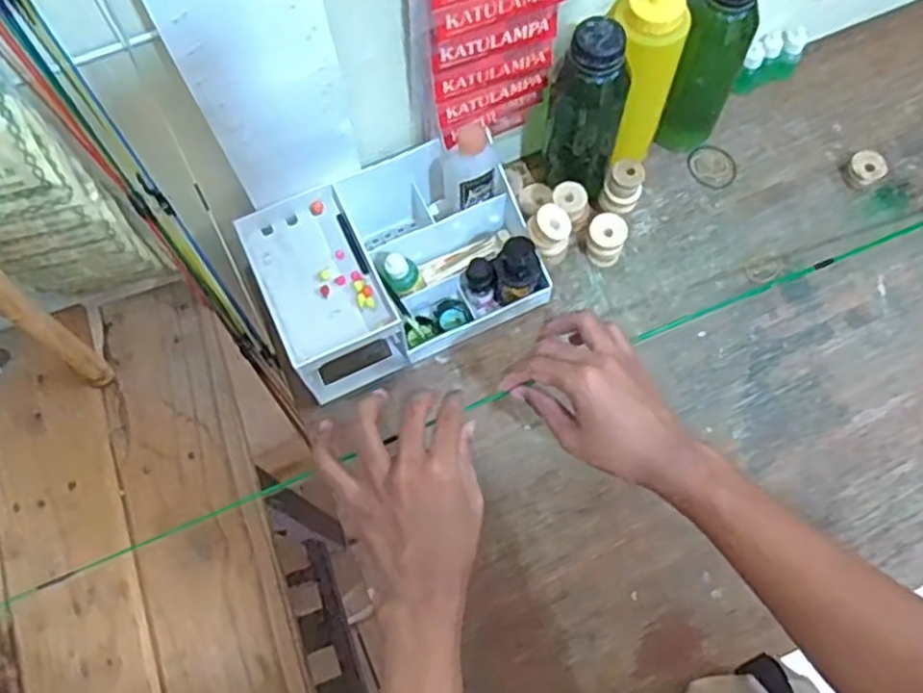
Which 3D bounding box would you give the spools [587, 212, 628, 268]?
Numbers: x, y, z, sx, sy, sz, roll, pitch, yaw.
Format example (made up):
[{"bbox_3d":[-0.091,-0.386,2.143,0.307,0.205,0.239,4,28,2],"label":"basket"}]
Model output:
[{"bbox_3d":[0.132,-0.096,0.686,0.033,0.050,0.031,-1,70,2],"label":"spools"}]

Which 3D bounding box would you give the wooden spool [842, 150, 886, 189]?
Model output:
[{"bbox_3d":[0.385,-0.169,0.720,0.033,0.032,0.029,38,76,14],"label":"wooden spool"}]

